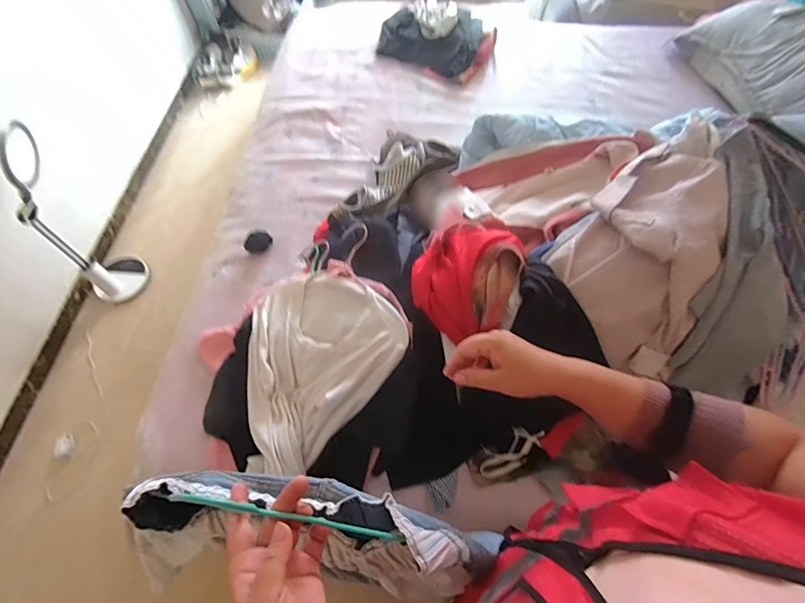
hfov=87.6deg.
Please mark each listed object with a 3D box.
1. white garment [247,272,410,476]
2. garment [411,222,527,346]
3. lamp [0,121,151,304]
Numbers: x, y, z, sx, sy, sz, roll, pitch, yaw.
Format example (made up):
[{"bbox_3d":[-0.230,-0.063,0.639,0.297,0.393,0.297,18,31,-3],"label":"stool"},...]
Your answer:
[{"bbox_3d":[-0.216,0.105,0.890,0.360,0.145,0.382,41,70,19],"label":"white garment"},{"bbox_3d":[0.133,-0.054,0.813,0.208,0.113,0.199,0,63,1],"label":"garment"},{"bbox_3d":[-1.115,-0.249,1.415,0.232,0.607,0.223,41,70,20],"label":"lamp"}]

